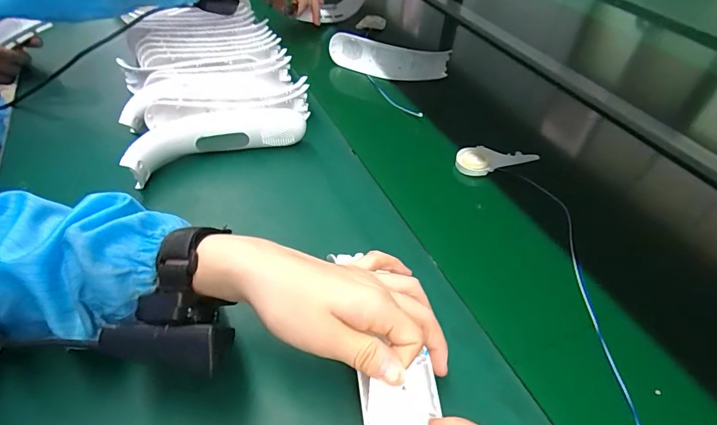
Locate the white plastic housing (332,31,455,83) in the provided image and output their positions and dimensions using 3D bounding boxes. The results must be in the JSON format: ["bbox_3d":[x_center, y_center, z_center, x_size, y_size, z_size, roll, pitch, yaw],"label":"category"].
[{"bbox_3d":[0.045,-0.254,0.651,0.198,0.058,0.039,12,48,7],"label":"white plastic housing"}]

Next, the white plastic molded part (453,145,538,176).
[{"bbox_3d":[0.169,-0.067,0.489,0.090,0.022,0.041,-2,47,-2],"label":"white plastic molded part"}]

